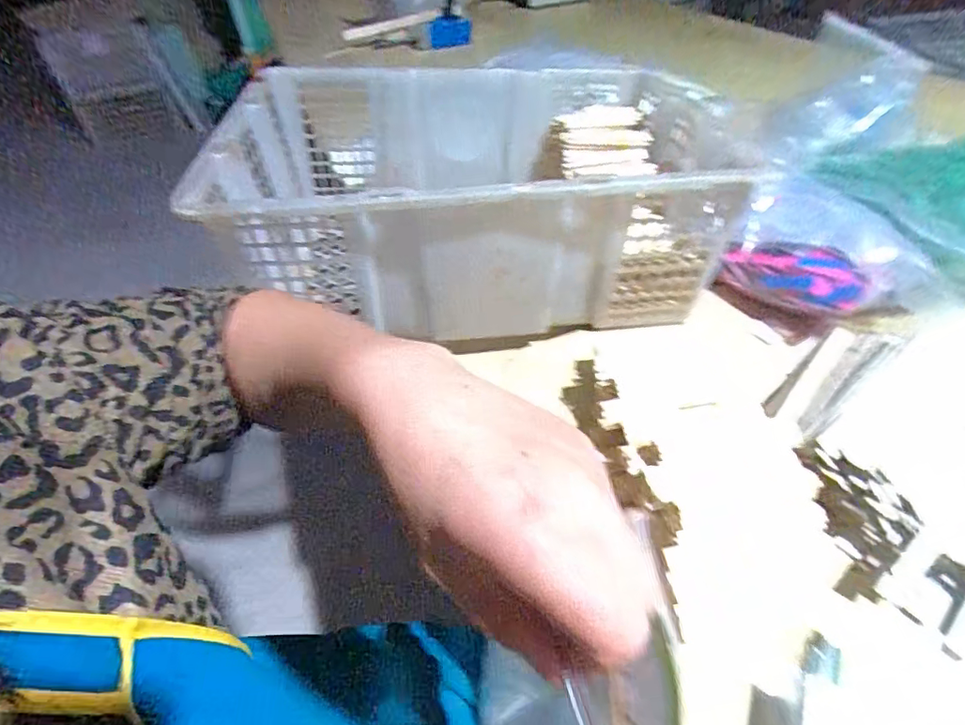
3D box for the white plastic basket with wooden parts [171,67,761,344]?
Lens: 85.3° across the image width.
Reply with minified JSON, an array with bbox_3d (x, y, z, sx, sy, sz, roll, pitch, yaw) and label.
[{"bbox_3d":[-0.003,-0.220,0.612,0.462,0.167,0.446,-8,45,-3],"label":"white plastic basket with wooden parts"}]

